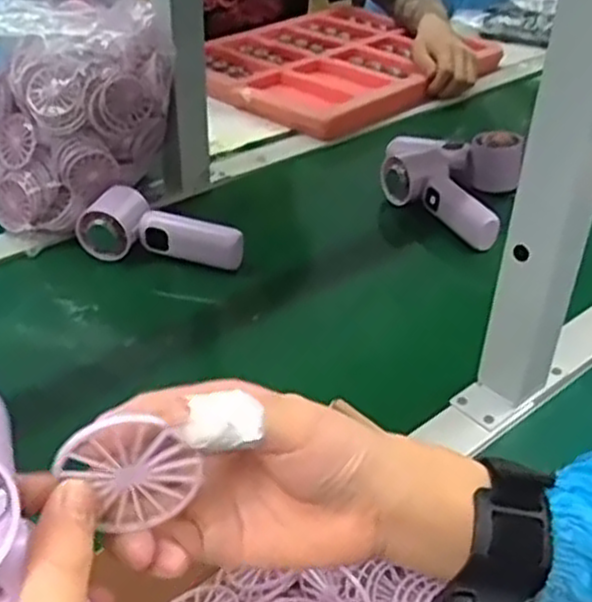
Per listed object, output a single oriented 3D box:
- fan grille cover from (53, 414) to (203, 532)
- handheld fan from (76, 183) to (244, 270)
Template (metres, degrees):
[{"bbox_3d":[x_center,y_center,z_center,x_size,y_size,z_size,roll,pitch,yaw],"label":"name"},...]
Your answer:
[{"bbox_3d":[-0.057,0.061,0.268,0.047,0.048,0.010,-5,37,-11],"label":"fan grille cover"},{"bbox_3d":[-0.127,-0.061,0.727,0.149,0.048,0.056,20,40,21],"label":"handheld fan"}]

